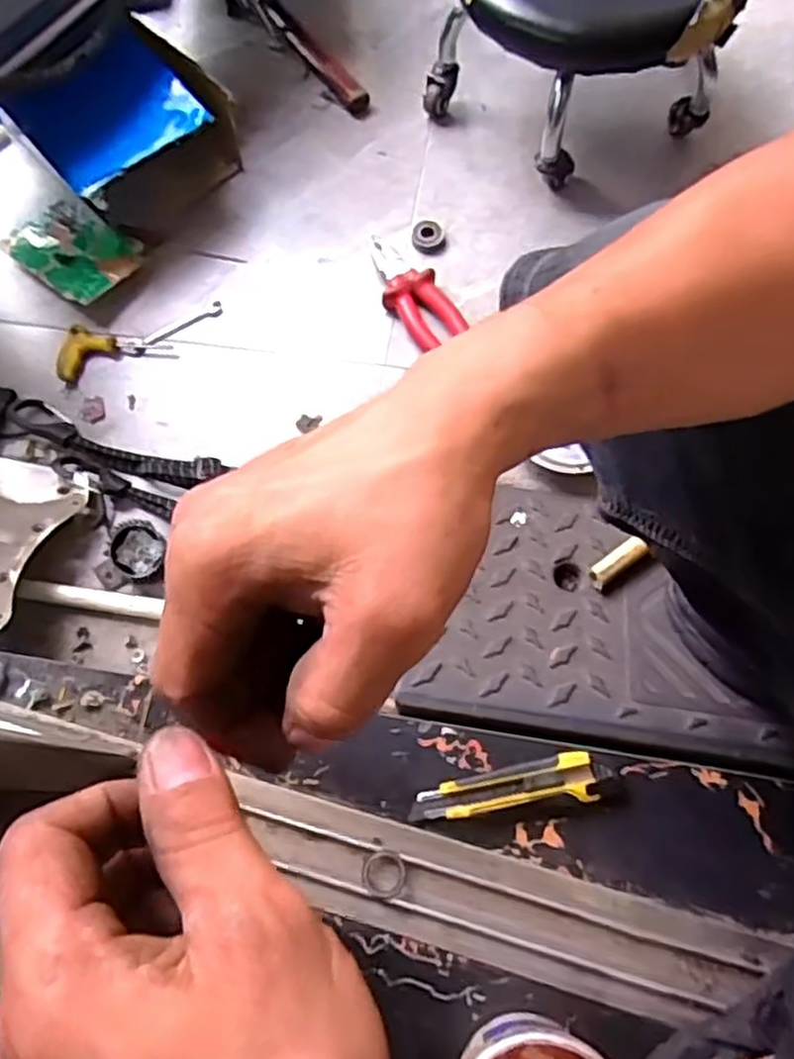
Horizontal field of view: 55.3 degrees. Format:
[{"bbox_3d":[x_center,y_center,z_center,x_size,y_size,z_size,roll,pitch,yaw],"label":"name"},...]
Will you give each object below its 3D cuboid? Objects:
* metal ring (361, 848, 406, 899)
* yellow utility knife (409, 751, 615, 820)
[{"bbox_3d":[-0.010,0.271,0.597,0.034,0.006,0.036,-1,70,2],"label":"metal ring"},{"bbox_3d":[0.093,0.210,0.614,0.159,0.019,0.036,-10,70,-1],"label":"yellow utility knife"}]

